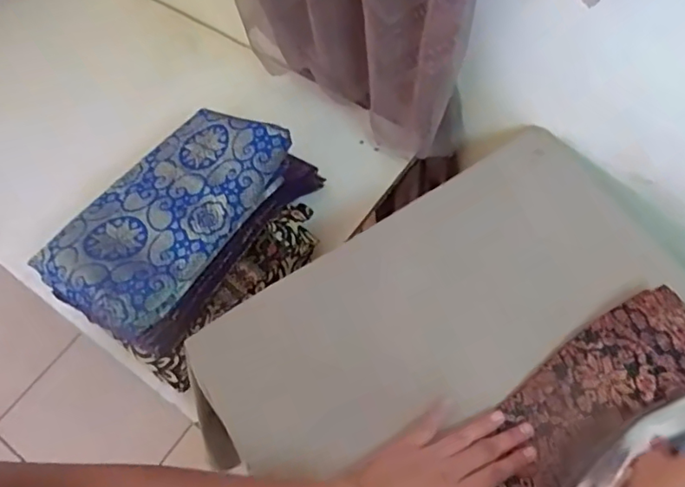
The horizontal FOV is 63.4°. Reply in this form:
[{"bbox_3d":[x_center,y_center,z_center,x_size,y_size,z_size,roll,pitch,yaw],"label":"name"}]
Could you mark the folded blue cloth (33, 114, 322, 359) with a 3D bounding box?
[{"bbox_3d":[-0.201,-0.043,0.688,0.192,0.094,0.319,29,68,16],"label":"folded blue cloth"}]

